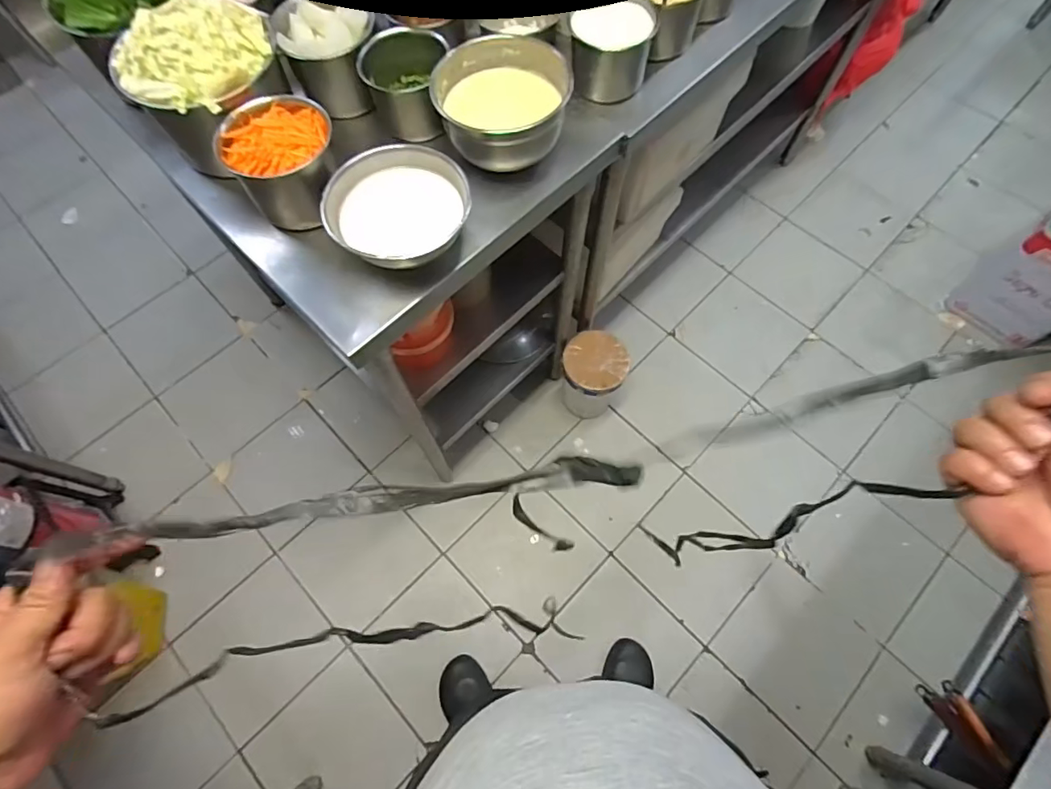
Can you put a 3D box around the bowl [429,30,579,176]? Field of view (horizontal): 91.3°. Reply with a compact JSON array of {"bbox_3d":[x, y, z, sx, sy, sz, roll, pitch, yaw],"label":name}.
[{"bbox_3d":[-0.030,-0.386,0.683,0.177,0.085,0.141,-6,68,-2],"label":"bowl"}]

